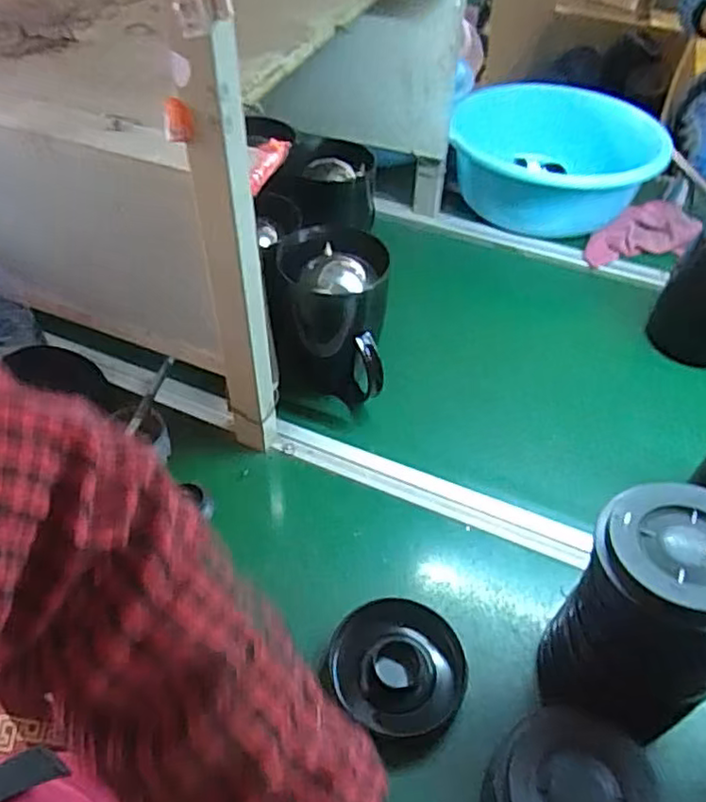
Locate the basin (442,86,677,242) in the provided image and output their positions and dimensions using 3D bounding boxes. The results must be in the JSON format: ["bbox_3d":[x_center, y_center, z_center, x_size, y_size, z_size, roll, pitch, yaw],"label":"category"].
[{"bbox_3d":[0.356,-0.441,1.166,0.358,0.139,0.356,0,45,0],"label":"basin"}]

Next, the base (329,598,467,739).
[{"bbox_3d":[0.041,0.242,0.592,0.118,0.025,0.114,0,45,0],"label":"base"}]

